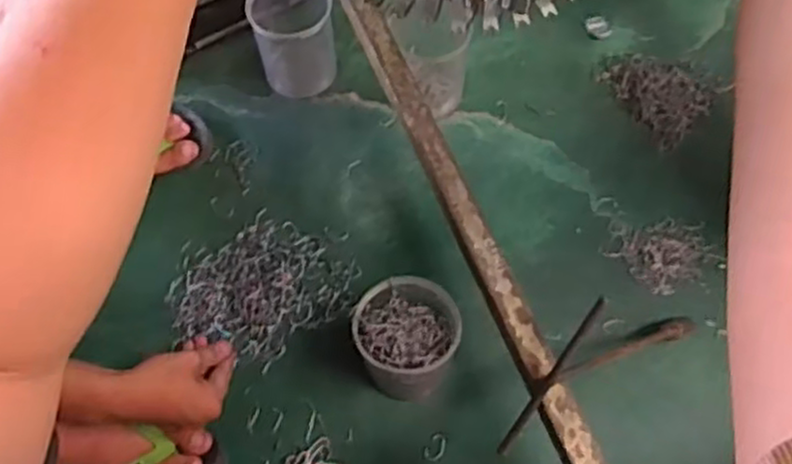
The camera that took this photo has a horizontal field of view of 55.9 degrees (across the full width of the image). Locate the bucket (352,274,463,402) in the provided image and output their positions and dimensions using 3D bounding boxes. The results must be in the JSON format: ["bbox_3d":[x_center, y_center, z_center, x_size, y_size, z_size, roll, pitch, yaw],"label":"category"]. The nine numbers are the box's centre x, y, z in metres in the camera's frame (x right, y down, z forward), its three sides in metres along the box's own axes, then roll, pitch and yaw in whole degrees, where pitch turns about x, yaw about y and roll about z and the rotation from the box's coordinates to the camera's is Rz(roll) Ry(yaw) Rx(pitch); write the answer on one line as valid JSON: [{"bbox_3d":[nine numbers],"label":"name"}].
[{"bbox_3d":[0.009,0.116,0.803,0.097,0.133,0.093,0,65,0],"label":"bucket"}]

